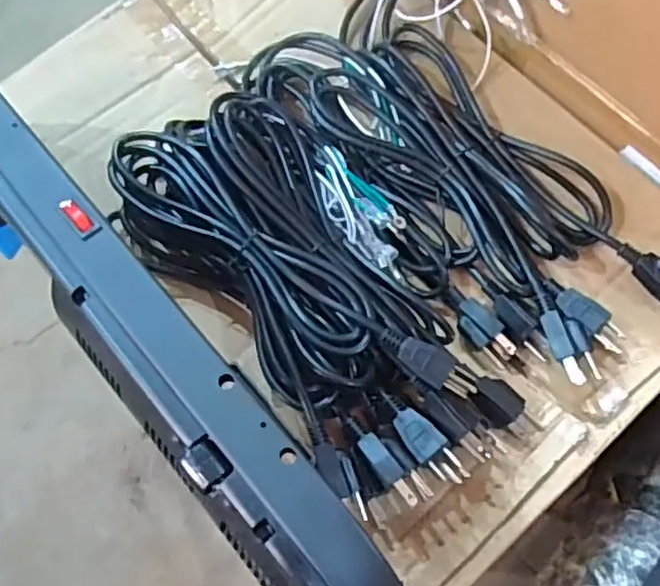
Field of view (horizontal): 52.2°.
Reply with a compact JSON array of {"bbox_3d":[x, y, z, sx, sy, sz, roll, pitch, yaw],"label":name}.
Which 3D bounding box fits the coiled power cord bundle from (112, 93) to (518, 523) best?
[{"bbox_3d":[-0.019,-0.002,0.479,0.157,0.058,0.323,-38,73,-8],"label":"coiled power cord bundle"}]

